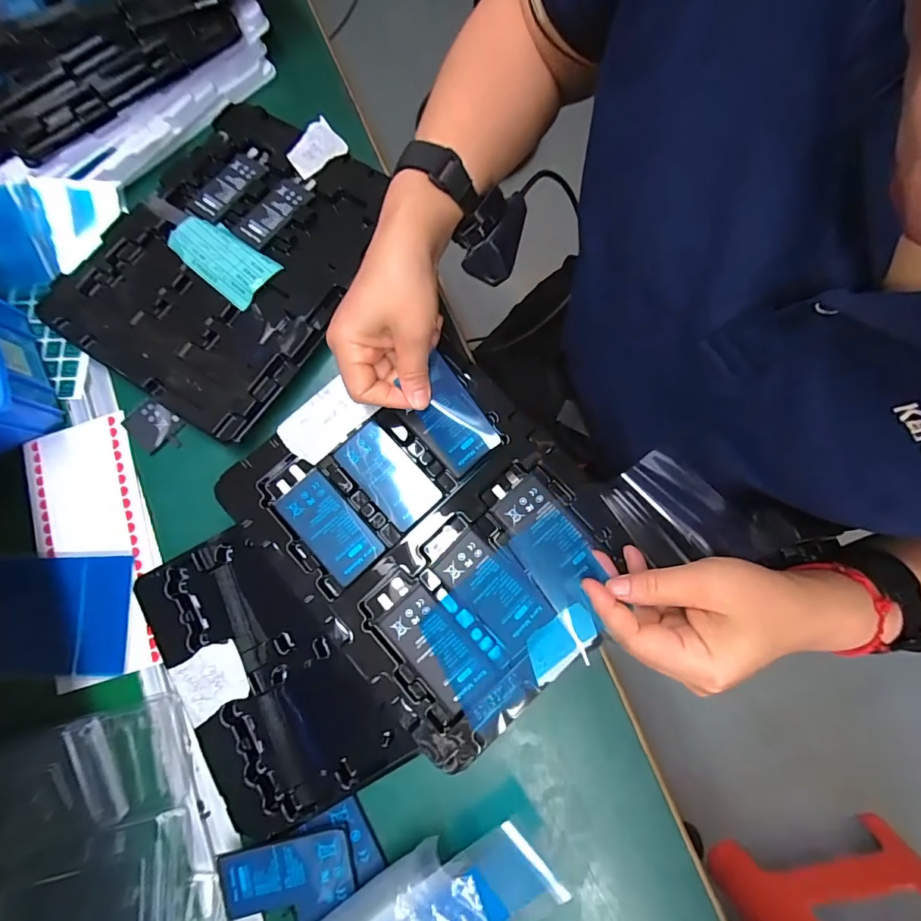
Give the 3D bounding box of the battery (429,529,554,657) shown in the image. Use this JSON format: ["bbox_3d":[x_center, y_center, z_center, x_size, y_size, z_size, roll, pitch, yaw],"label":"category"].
[{"bbox_3d":[0.023,0.093,0.337,0.045,0.004,0.085,-44,81,-5],"label":"battery"}]

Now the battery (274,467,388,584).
[{"bbox_3d":[-0.102,0.046,0.349,0.041,0.004,0.092,-42,81,-4],"label":"battery"}]

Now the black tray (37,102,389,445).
[{"bbox_3d":[-0.200,-0.182,0.409,0.222,0.028,0.277,31,80,8],"label":"black tray"}]

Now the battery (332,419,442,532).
[{"bbox_3d":[-0.056,0.010,0.358,0.041,0.011,0.081,-41,81,-4],"label":"battery"}]

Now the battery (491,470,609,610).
[{"bbox_3d":[0.061,0.055,0.341,0.048,0.005,0.097,-36,80,-3],"label":"battery"}]

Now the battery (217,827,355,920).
[{"bbox_3d":[-0.120,0.283,0.319,0.087,0.010,0.041,-11,80,1],"label":"battery"}]

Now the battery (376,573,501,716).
[{"bbox_3d":[-0.021,0.129,0.333,0.041,0.005,0.094,-42,81,-4],"label":"battery"}]

